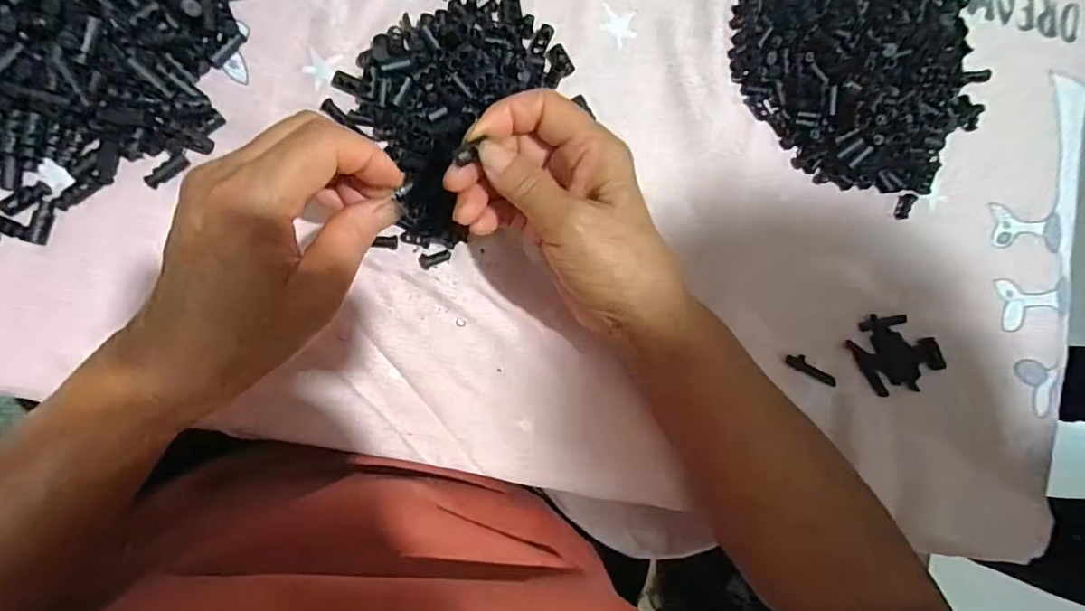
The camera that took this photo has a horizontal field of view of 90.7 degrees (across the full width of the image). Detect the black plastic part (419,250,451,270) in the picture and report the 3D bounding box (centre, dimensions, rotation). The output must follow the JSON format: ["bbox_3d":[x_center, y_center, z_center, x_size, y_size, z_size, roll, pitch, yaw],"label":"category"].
[{"bbox_3d":[-0.065,-0.029,0.321,0.019,0.004,0.009,-27,90,-7],"label":"black plastic part"}]

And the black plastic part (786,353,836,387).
[{"bbox_3d":[0.172,0.040,0.342,0.034,0.004,0.010,28,84,-4],"label":"black plastic part"}]

